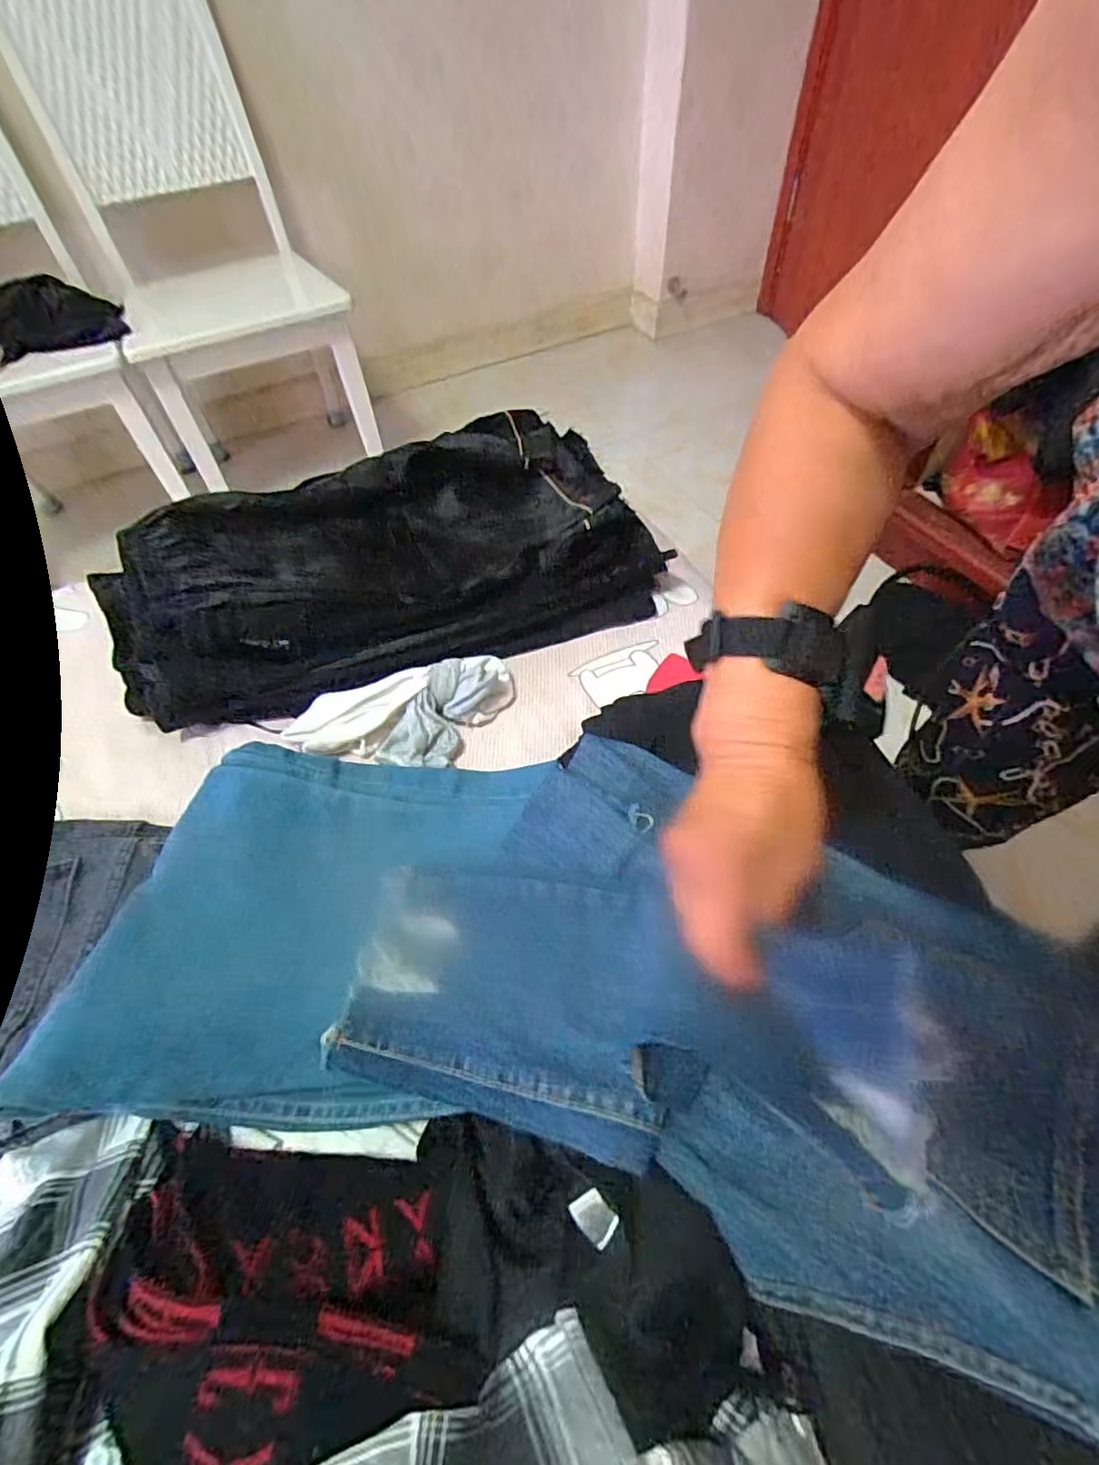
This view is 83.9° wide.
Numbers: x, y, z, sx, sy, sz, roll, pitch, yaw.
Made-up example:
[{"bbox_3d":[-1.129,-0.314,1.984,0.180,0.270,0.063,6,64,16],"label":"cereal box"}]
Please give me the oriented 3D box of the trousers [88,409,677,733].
[{"bbox_3d":[-0.167,-0.187,0.631,0.517,0.093,0.294,-16,52,-9],"label":"trousers"}]

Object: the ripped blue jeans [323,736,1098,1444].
[{"bbox_3d":[0.141,0.169,0.361,0.528,0.062,0.247,17,54,14],"label":"ripped blue jeans"}]

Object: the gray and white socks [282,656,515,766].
[{"bbox_3d":[-0.126,-0.013,0.542,0.198,0.034,0.096,-14,52,-7],"label":"gray and white socks"}]

